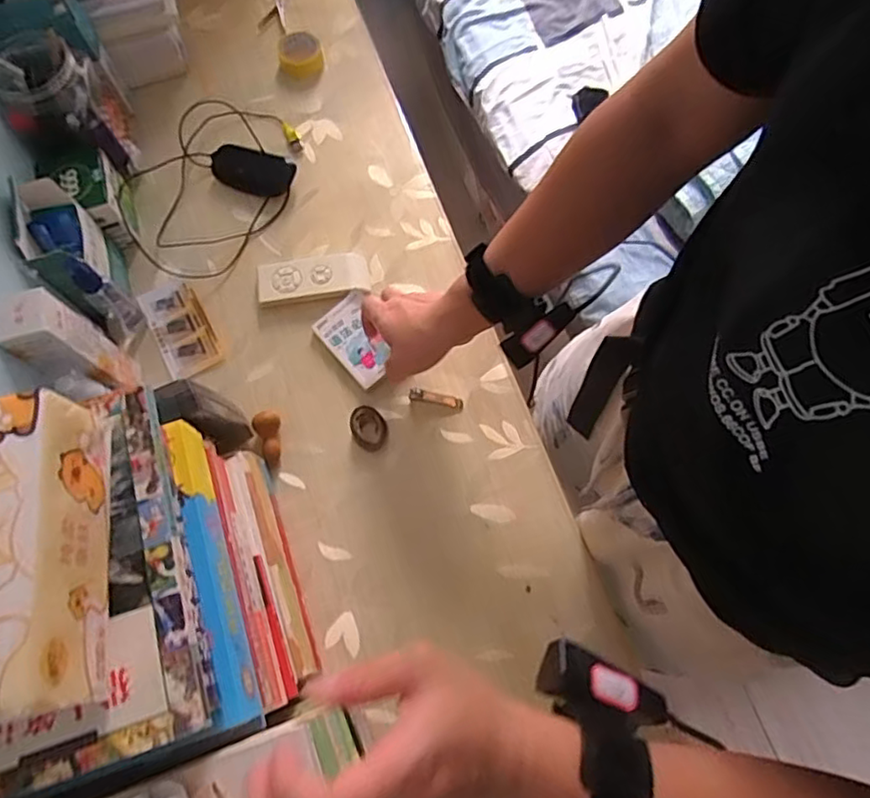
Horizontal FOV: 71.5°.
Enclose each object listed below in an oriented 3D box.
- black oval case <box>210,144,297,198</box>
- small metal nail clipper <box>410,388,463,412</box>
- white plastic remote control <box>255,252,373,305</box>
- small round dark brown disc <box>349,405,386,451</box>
[{"bbox_3d":[-0.235,-0.289,0.766,0.110,0.026,0.061,19,72,7],"label":"black oval case"},{"bbox_3d":[0.001,0.000,0.663,0.058,0.006,0.015,10,71,3],"label":"small metal nail clipper"},{"bbox_3d":[-0.144,-0.144,0.713,0.128,0.021,0.055,-12,71,-4],"label":"white plastic remote control"},{"bbox_3d":[-0.071,0.031,0.648,0.037,0.010,0.050,-20,72,-7],"label":"small round dark brown disc"}]

